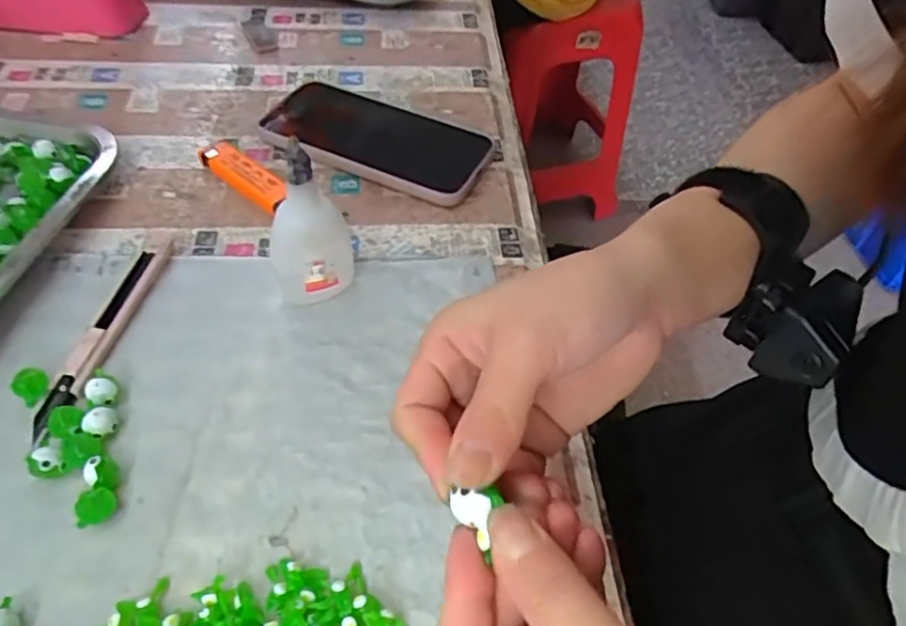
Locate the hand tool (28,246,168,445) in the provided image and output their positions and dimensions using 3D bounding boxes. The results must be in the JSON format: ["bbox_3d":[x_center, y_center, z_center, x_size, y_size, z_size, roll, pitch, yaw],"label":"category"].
[{"bbox_3d":[-0.188,0.009,0.348,0.017,0.008,0.130,10,49,3],"label":"hand tool"}]

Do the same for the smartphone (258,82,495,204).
[{"bbox_3d":[-0.054,-0.127,0.465,0.160,0.013,0.086,22,51,13],"label":"smartphone"}]

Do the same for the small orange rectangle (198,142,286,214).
[{"bbox_3d":[-0.139,-0.093,0.430,0.090,0.016,0.020,37,56,24],"label":"small orange rectangle"}]

